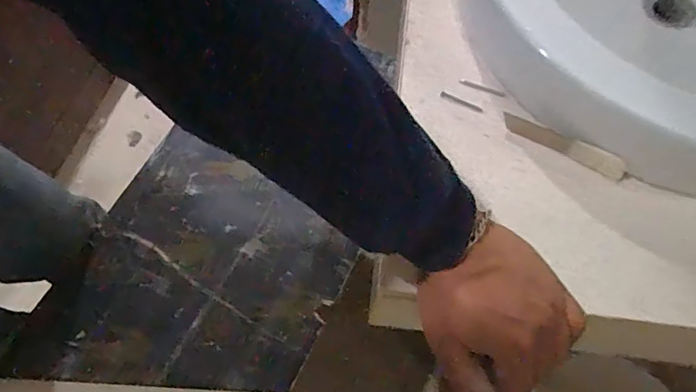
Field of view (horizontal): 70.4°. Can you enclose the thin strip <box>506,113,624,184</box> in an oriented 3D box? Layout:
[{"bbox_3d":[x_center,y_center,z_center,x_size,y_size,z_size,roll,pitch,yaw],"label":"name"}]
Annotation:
[{"bbox_3d":[0.176,-0.042,0.401,0.101,0.018,0.010,28,66,12],"label":"thin strip"}]

